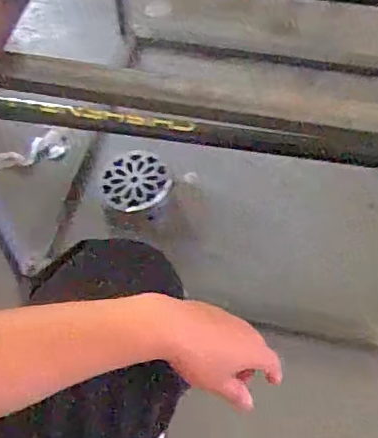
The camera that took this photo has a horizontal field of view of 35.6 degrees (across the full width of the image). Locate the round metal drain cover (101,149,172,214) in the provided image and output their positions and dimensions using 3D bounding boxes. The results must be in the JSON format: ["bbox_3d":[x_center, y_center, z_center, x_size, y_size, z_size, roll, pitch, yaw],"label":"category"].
[{"bbox_3d":[-0.100,-0.073,1.099,0.123,0.014,0.132,-4,55,6],"label":"round metal drain cover"}]

